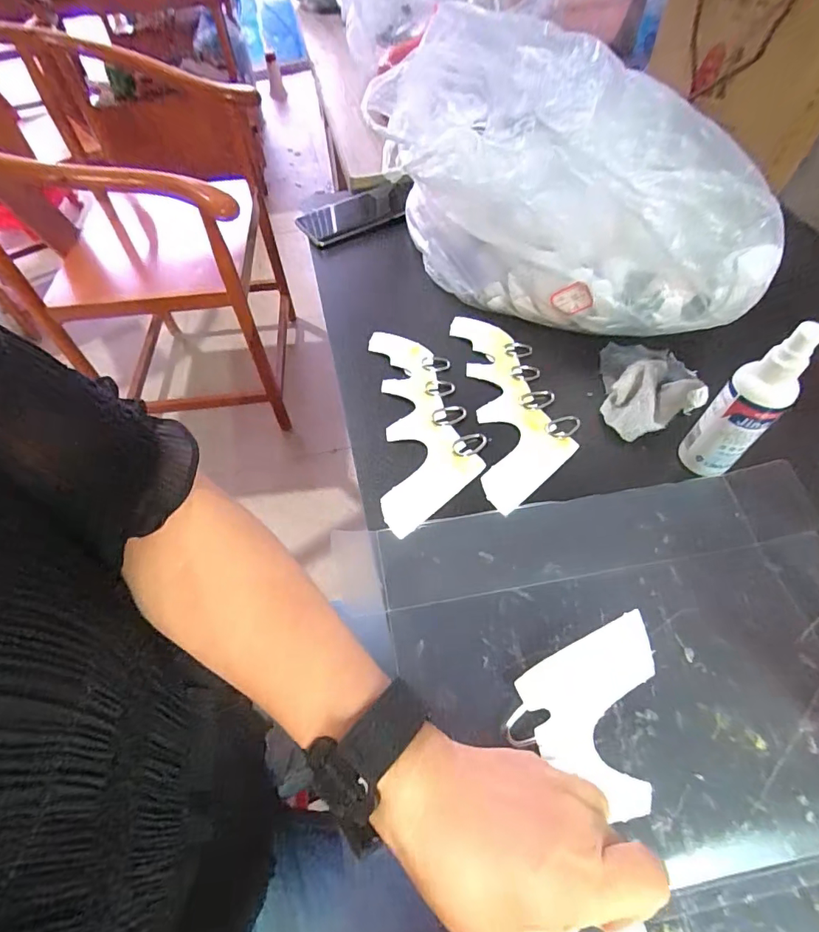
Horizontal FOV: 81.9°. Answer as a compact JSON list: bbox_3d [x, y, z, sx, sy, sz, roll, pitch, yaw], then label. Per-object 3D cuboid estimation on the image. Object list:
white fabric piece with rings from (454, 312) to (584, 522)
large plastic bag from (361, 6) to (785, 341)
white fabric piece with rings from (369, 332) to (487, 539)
[{"bbox_3d":[0.091,-0.060,0.424,0.082,0.007,0.214,-7,55,-3],"label":"white fabric piece with rings"},{"bbox_3d":[0.137,-0.270,0.460,0.188,0.168,0.402,-38,62,-22],"label":"large plastic bag"},{"bbox_3d":[0.012,-0.042,0.413,0.081,0.011,0.208,-7,55,-3],"label":"white fabric piece with rings"}]

